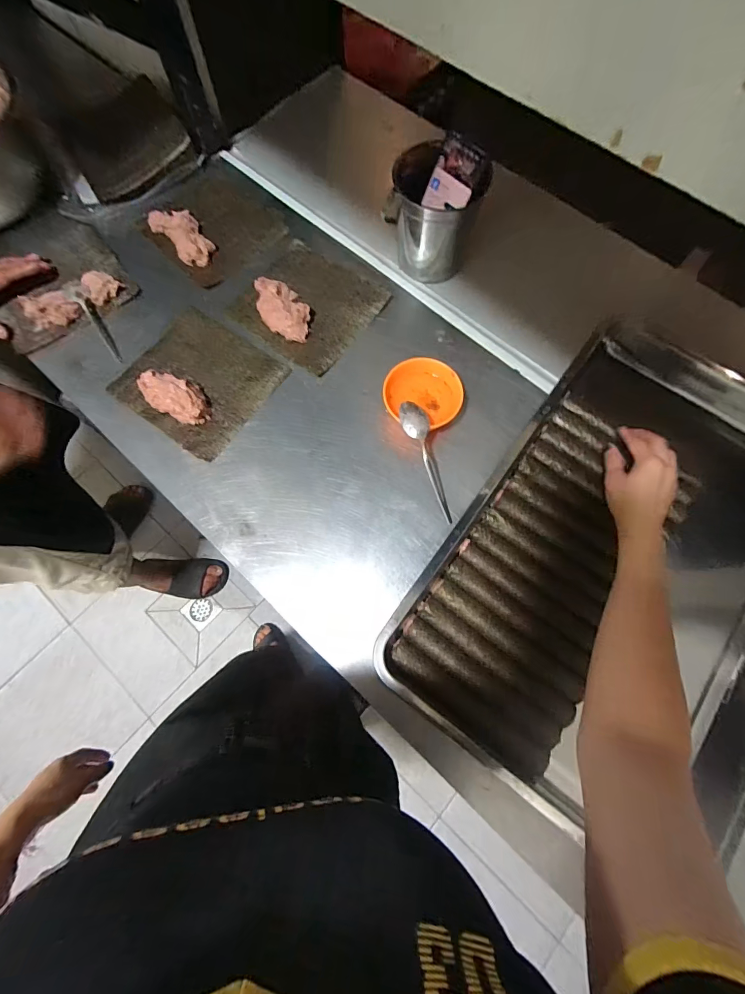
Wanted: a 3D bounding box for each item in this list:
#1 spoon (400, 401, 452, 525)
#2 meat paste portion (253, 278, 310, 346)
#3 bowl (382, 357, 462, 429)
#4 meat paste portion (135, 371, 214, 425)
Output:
[{"bbox_3d":[0.074,-0.046,0.540,0.033,0.016,0.168,-19,96,-6],"label":"spoon"},{"bbox_3d":[-0.139,-0.292,0.624,0.066,0.027,0.118,-30,77,-9],"label":"meat paste portion"},{"bbox_3d":[0.069,-0.138,0.566,0.109,0.049,0.097,18,75,4],"label":"bowl"},{"bbox_3d":[-0.285,-0.143,0.576,0.109,0.031,0.051,26,76,6],"label":"meat paste portion"}]

